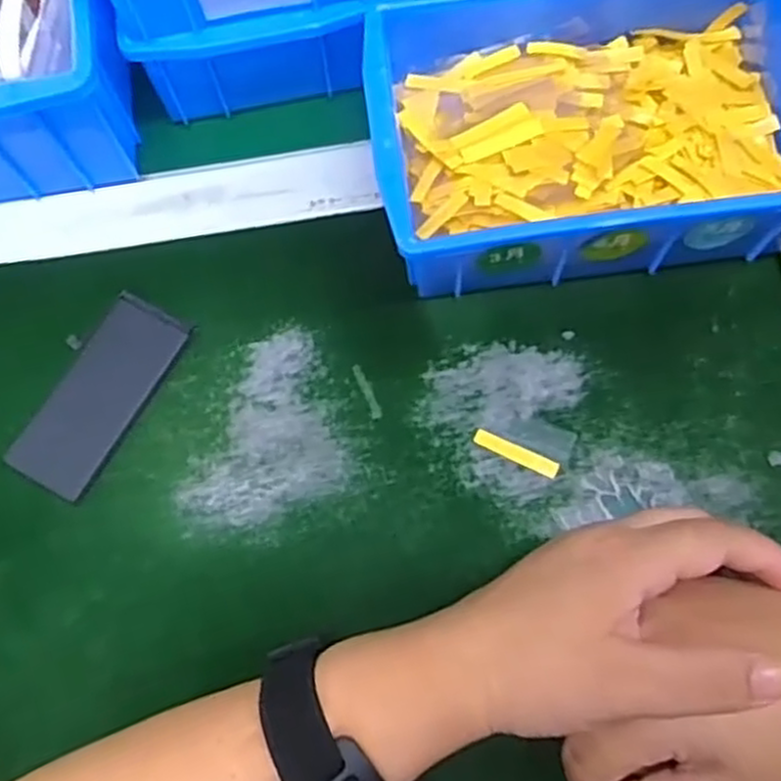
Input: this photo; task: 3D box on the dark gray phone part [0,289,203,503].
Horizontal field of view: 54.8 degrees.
[{"bbox_3d":[-0.137,0.001,0.357,0.040,0.005,0.097,28,74,11],"label":"dark gray phone part"}]

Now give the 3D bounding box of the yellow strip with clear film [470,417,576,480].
[{"bbox_3d":[0.062,0.023,0.341,0.043,0.004,0.023,19,73,8],"label":"yellow strip with clear film"}]

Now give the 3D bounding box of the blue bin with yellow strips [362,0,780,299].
[{"bbox_3d":[0.092,-0.123,0.356,0.199,0.069,0.143,-7,71,0],"label":"blue bin with yellow strips"}]

